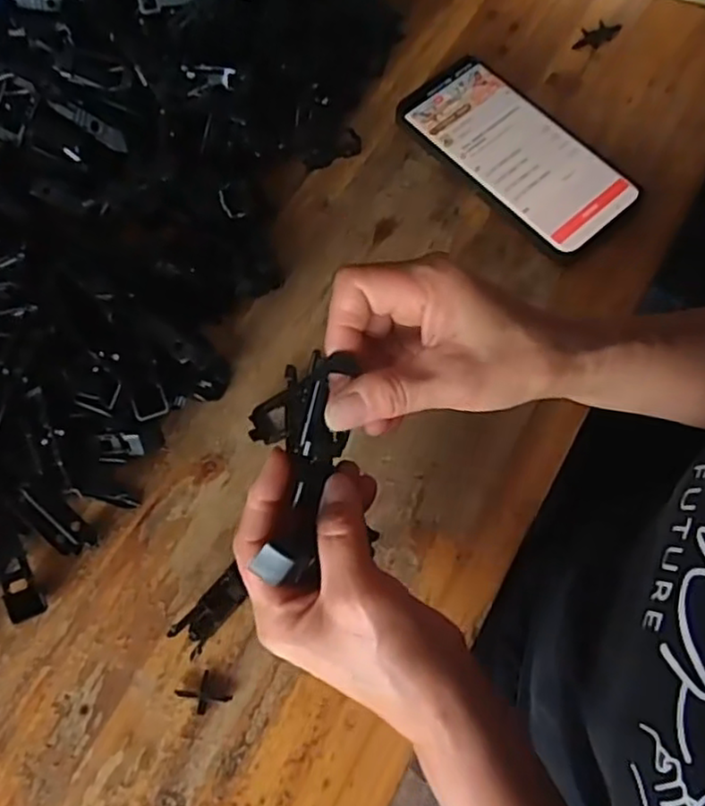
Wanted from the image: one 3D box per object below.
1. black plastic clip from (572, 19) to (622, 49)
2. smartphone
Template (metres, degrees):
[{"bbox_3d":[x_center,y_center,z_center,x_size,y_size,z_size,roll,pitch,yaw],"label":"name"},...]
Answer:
[{"bbox_3d":[0.183,-0.277,0.507,0.043,0.006,0.020,-31,70,-10],"label":"black plastic clip"},{"bbox_3d":[0.108,-0.169,0.453,0.076,0.007,0.162,-40,74,-12],"label":"smartphone"}]

